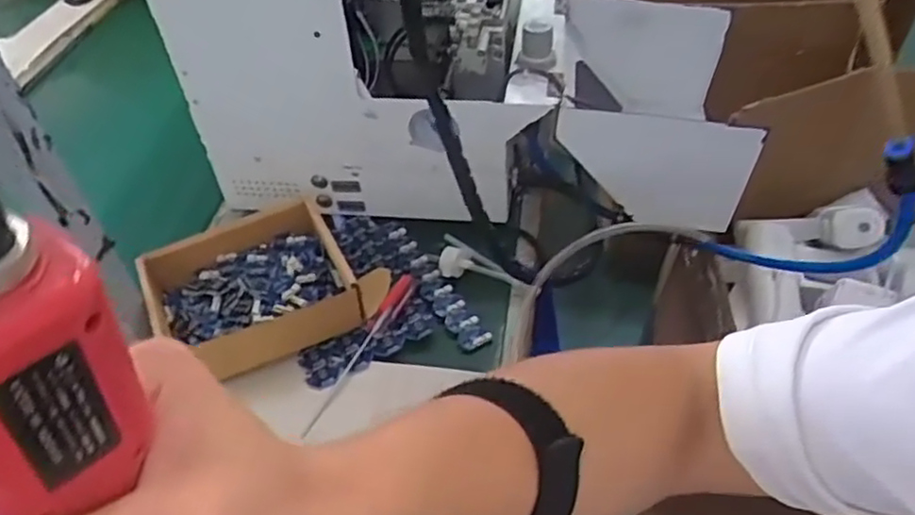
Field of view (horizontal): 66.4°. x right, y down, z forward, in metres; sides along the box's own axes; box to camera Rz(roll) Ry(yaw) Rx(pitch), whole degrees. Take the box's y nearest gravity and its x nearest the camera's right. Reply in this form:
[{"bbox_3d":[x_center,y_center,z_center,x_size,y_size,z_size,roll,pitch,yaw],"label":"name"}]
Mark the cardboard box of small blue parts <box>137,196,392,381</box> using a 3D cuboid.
[{"bbox_3d":[-0.171,0.023,0.637,0.202,0.057,0.146,-20,47,-14],"label":"cardboard box of small blue parts"}]

